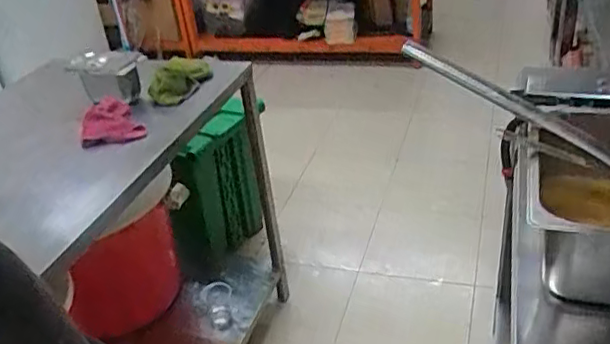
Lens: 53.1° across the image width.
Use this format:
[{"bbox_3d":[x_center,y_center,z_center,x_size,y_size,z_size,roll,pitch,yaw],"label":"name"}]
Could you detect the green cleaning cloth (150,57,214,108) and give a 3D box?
[{"bbox_3d":[-0.307,-0.230,1.501,0.154,0.064,0.161,-12,31,-9],"label":"green cleaning cloth"}]

